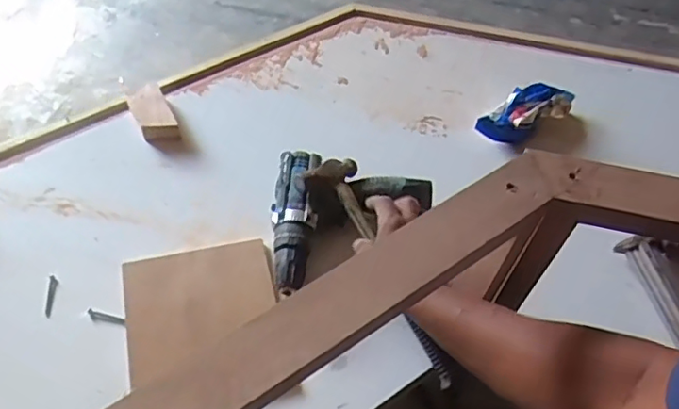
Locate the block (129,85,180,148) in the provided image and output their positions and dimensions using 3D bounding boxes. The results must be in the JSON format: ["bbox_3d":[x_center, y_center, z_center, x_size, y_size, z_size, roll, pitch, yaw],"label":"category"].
[{"bbox_3d":[-0.266,-0.131,0.848,0.051,0.032,0.110,-23,59,-17],"label":"block"}]

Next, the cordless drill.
[{"bbox_3d":[0.016,0.020,0.733,0.196,0.065,0.193,-1,55,-2],"label":"cordless drill"}]

